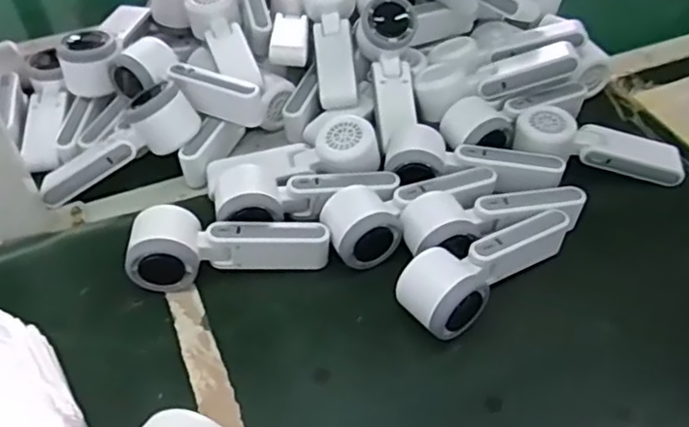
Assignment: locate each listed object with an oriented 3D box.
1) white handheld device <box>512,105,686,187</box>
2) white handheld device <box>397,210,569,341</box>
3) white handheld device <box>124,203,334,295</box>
[{"bbox_3d":[0.252,-0.069,0.647,0.162,0.047,0.049,6,47,7],"label":"white handheld device"},{"bbox_3d":[0.116,0.038,0.546,0.163,0.054,0.057,-32,53,-26],"label":"white handheld device"},{"bbox_3d":[-0.096,0.031,0.559,0.161,0.048,0.059,-1,46,0],"label":"white handheld device"}]

